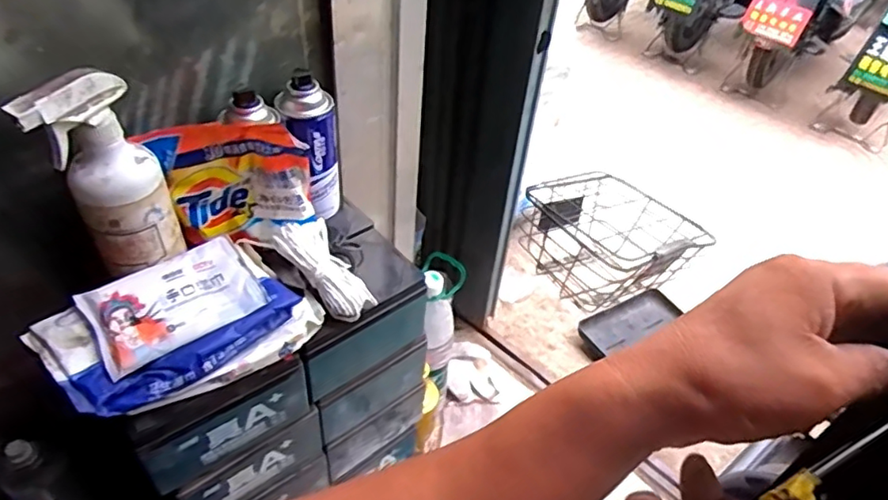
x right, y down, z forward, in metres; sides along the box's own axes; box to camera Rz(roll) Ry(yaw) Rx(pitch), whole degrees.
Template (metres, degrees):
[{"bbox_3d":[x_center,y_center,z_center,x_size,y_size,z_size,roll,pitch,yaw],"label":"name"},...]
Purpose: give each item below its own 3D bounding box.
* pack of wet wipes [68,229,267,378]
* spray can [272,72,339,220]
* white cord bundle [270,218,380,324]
[{"bbox_3d":[-0.225,0.041,0.493,0.127,0.020,0.083,-27,53,-29],"label":"pack of wet wipes"},{"bbox_3d":[-0.138,-0.100,0.611,0.057,0.147,0.057,-6,45,-12],"label":"spray can"},{"bbox_3d":[-0.112,0.016,0.564,0.048,0.028,0.110,-36,81,-35],"label":"white cord bundle"}]

